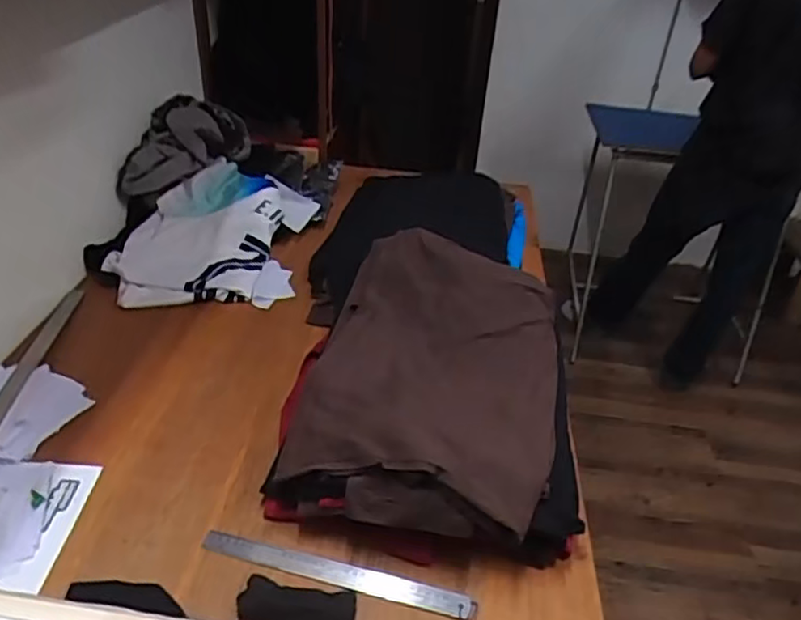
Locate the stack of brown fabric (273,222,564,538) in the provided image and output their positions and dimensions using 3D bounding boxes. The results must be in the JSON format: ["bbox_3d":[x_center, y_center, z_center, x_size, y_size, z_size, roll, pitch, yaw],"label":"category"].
[{"bbox_3d":[0.063,0.057,0.931,0.338,0.110,0.512,10,35,8],"label":"stack of brown fabric"}]

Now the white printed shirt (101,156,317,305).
[{"bbox_3d":[-0.369,-0.165,1.289,0.354,0.129,0.364,3,35,-3],"label":"white printed shirt"}]

